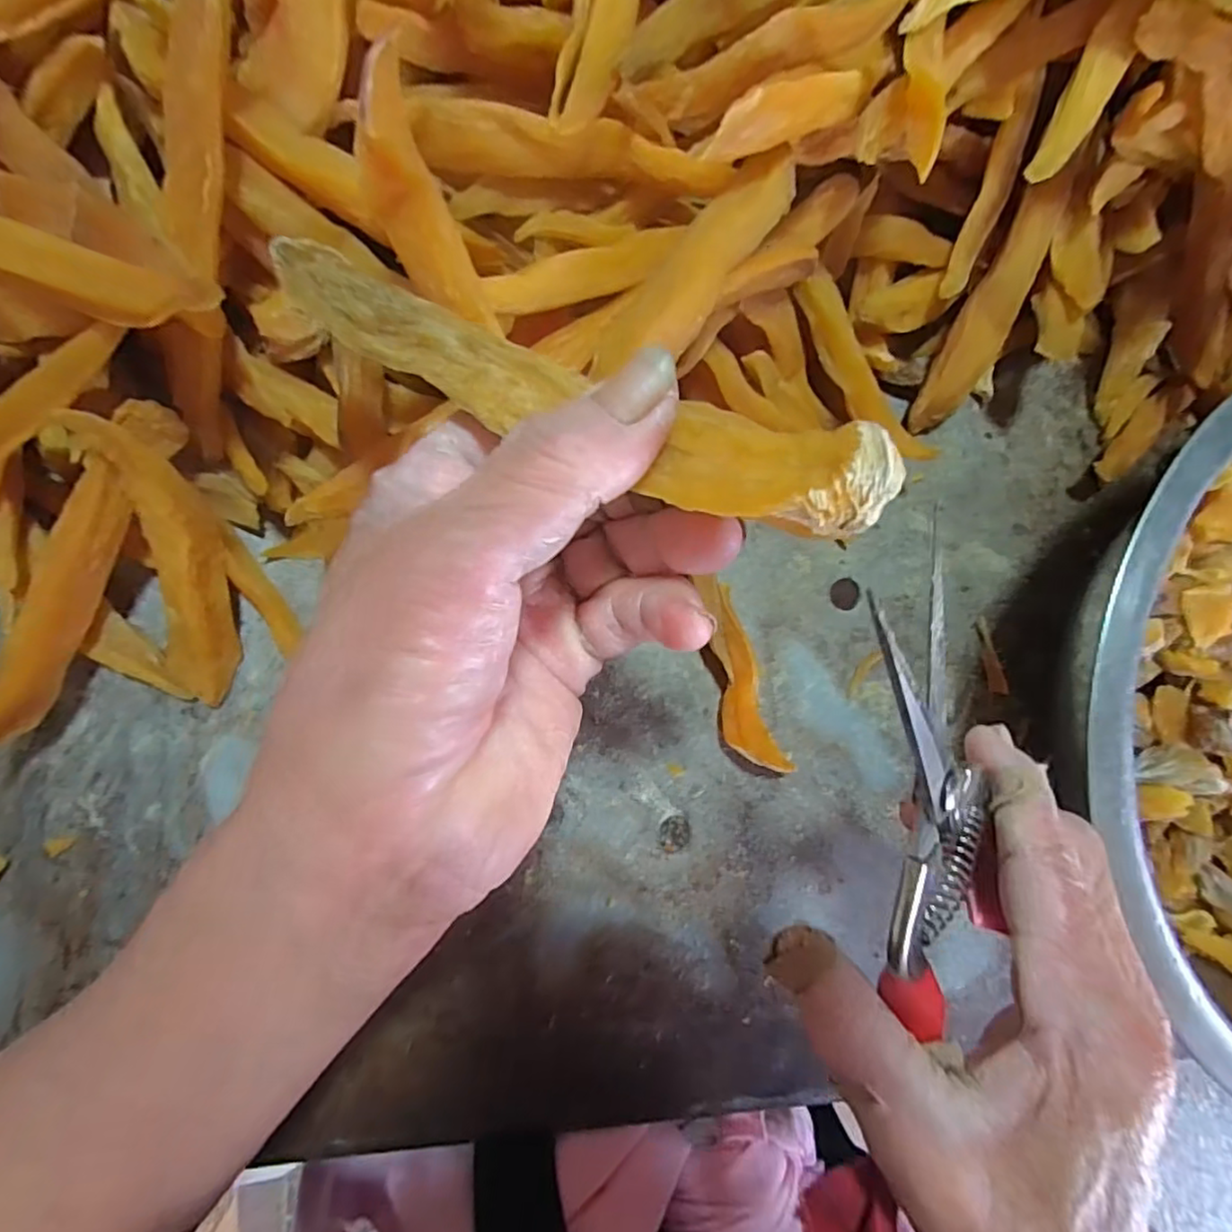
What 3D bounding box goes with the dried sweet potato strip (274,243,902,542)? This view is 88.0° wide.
[{"bbox_3d":[-0.018,-0.049,0.130,0.147,0.015,0.020,28,83,21],"label":"dried sweet potato strip"}]

